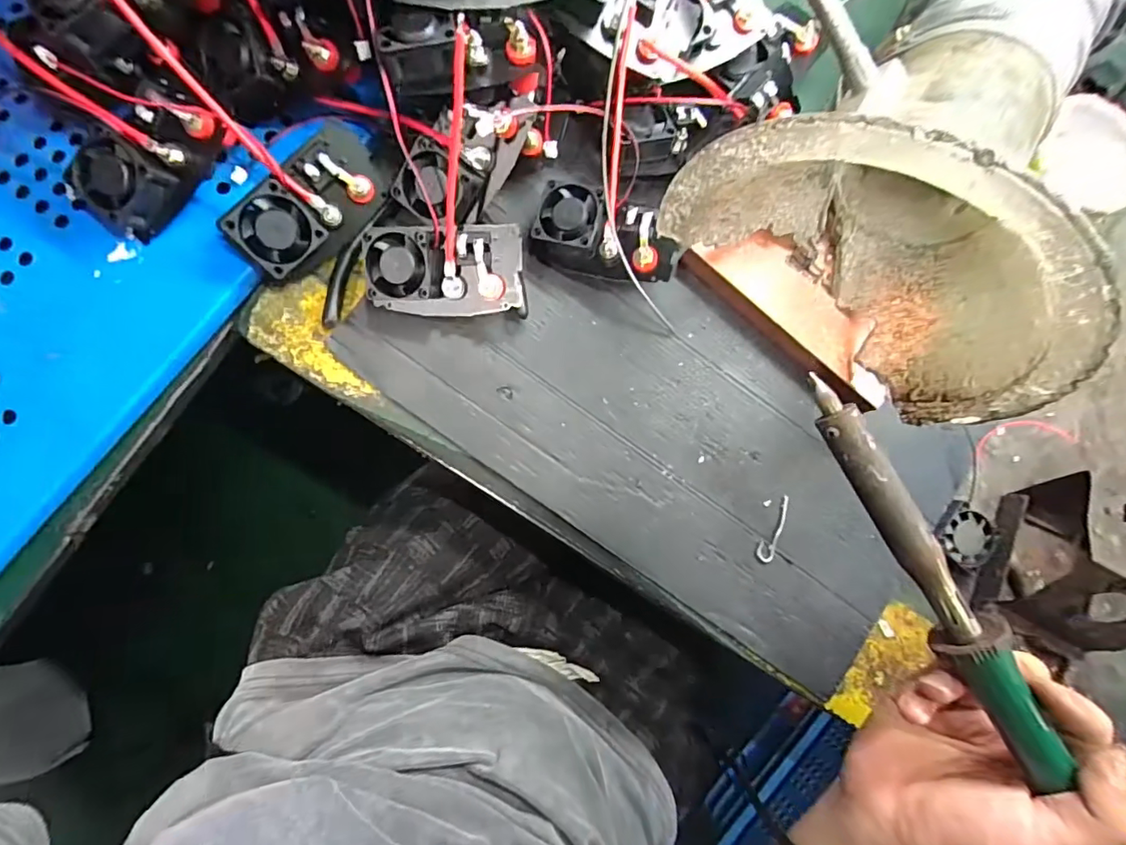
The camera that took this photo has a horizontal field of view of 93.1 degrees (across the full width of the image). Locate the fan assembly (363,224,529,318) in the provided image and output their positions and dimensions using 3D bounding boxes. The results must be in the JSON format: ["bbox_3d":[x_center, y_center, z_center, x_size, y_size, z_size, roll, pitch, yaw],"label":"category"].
[{"bbox_3d":[-0.073,-0.095,0.336,0.098,0.041,0.055,-3,85,-7],"label":"fan assembly"}]

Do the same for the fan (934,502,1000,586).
[{"bbox_3d":[0.290,0.085,0.383,0.043,0.013,0.046,32,82,-3],"label":"fan"}]

